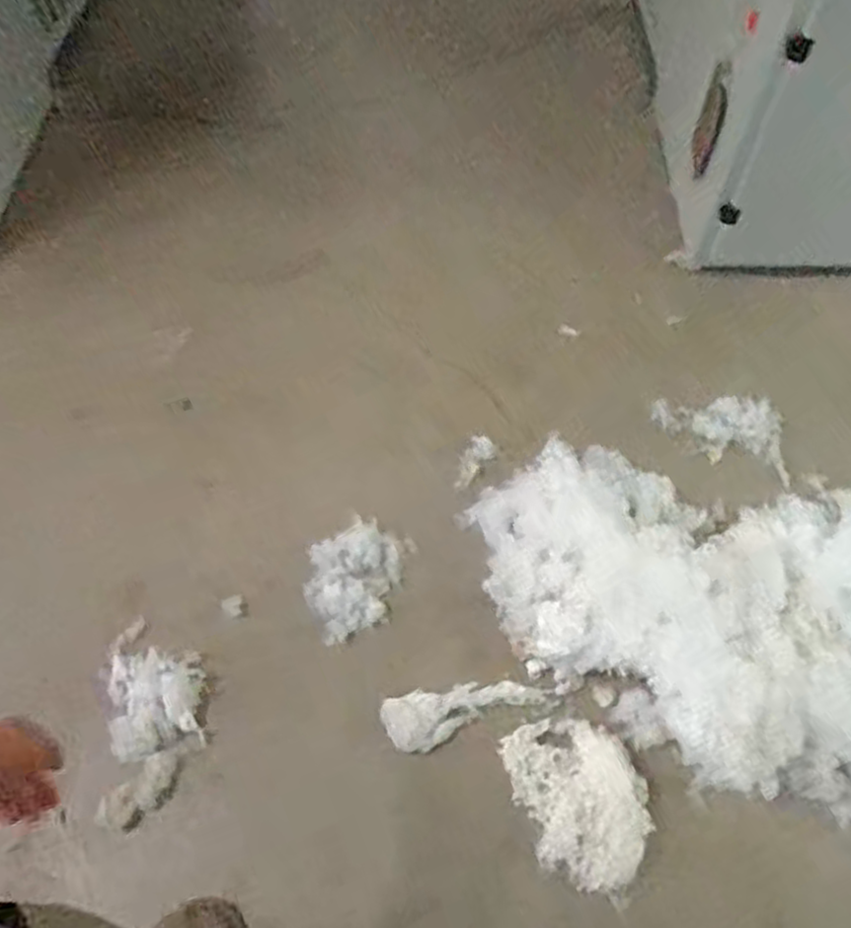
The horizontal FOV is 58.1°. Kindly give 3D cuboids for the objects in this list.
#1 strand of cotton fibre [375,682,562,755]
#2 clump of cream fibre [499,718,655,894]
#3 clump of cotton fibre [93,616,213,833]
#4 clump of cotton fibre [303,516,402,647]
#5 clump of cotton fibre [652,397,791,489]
[{"bbox_3d":[0.080,0.437,1.373,0.313,0.042,0.099,-14,62,-5],"label":"strand of cotton fibre"},{"bbox_3d":[0.254,0.558,1.273,0.205,0.070,0.268,-12,62,-4],"label":"clump of cream fibre"},{"bbox_3d":[-0.488,0.447,1.378,0.187,0.055,0.348,-8,61,-1],"label":"clump of cotton fibre"},{"bbox_3d":[-0.139,0.219,1.507,0.209,0.049,0.202,-28,64,-12],"label":"clump of cotton fibre"},{"bbox_3d":[0.642,-0.072,1.679,0.295,0.052,0.198,5,62,6],"label":"clump of cotton fibre"}]

